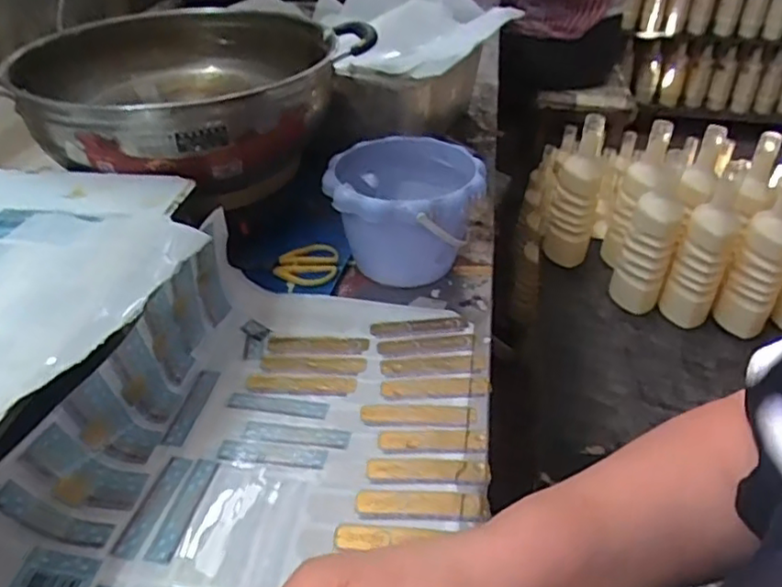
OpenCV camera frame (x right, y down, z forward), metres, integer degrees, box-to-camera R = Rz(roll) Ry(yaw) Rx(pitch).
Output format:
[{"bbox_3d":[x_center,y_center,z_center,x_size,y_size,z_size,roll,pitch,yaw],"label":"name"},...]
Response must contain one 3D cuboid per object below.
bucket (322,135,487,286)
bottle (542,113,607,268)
[{"bbox_3d":[0.012,-0.079,0.649,0.148,0.117,0.148,0,38,0],"label":"bucket"},{"bbox_3d":[0.309,-0.162,1.086,0.079,0.246,0.062,16,39,17],"label":"bottle"}]

